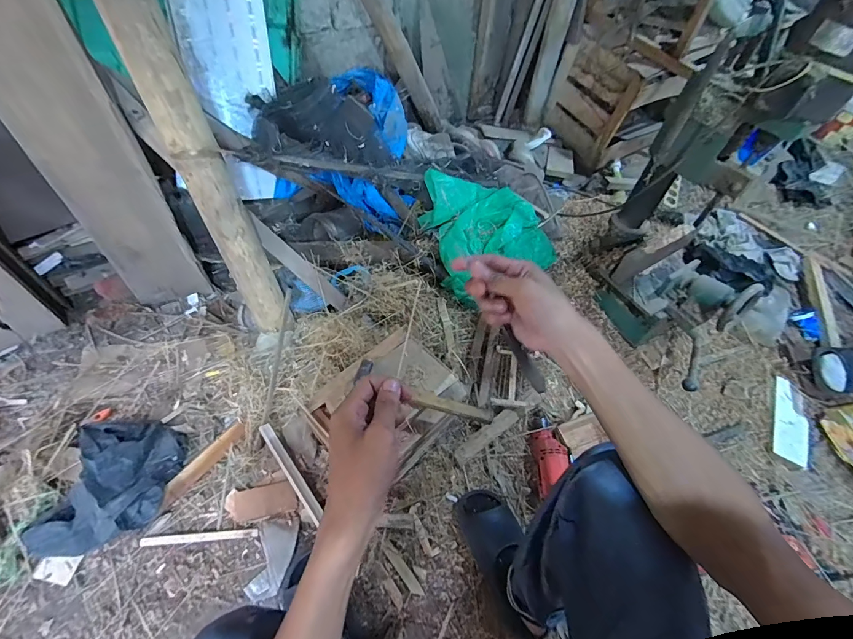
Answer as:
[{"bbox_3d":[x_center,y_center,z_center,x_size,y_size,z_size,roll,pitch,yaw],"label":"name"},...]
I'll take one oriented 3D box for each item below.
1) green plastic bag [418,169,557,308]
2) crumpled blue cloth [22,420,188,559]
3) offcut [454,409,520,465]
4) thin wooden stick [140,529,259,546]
[{"bbox_3d":[0.172,-0.241,1.005,0.314,0.163,0.260,-15,57,-15],"label":"green plastic bag"},{"bbox_3d":[-0.585,0.309,0.727,0.202,0.065,0.248,10,54,2],"label":"crumpled blue cloth"},{"bbox_3d":[0.132,0.256,0.860,0.169,0.017,0.038,-30,84,-21],"label":"offcut"},{"bbox_3d":[-0.416,0.401,0.715,0.196,0.013,0.013,-2,55,-6],"label":"thin wooden stick"}]

